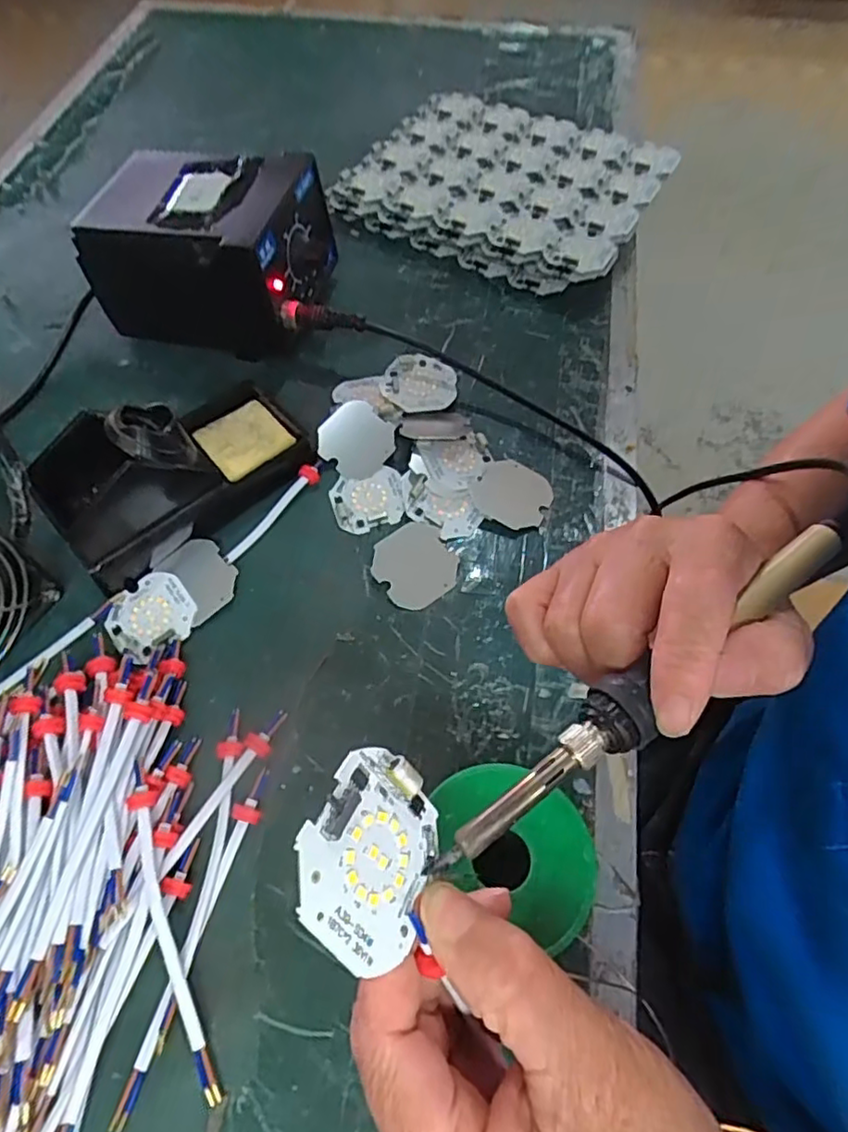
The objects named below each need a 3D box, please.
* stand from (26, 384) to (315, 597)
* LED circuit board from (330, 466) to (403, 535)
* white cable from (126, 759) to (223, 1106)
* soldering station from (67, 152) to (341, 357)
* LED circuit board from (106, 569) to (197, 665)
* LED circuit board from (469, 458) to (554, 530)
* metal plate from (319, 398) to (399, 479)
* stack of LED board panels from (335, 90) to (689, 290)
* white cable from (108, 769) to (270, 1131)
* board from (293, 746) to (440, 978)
[{"bbox_3d":[-0.151,-0.065,0.370,0.153,0.073,0.083,-31,64,-15],"label":"stand"},{"bbox_3d":[-0.036,-0.042,0.397,0.044,0.004,0.044,-12,61,-5],"label":"LED circuit board"},{"bbox_3d":[-0.111,0.153,0.271,0.012,0.024,0.134,-19,62,-9],"label":"white cable"},{"bbox_3d":[-0.149,-0.225,0.452,0.145,0.091,0.109,11,61,8],"label":"soldering station"},{"bbox_3d":[-0.155,0.027,0.355,0.046,0.005,0.044,-37,66,-17],"label":"LED circuit board"},{"bbox_3d":[0.056,-0.046,0.394,0.047,0.004,0.047,27,62,3],"label":"LED circuit board"},{"bbox_3d":[-0.044,-0.083,0.411,0.046,0.004,0.047,1,79,-3],"label":"metal plate"},{"bbox_3d":[0.069,-0.325,0.537,0.239,0.036,0.187,25,64,15],"label":"stack of LED board panels"},{"bbox_3d":[-0.100,0.160,0.276,0.011,0.007,0.140,14,62,10],"label":"white cable"},{"bbox_3d":[-0.011,0.075,0.163,0.008,0.043,0.046,-19,25,40],"label":"board"}]

